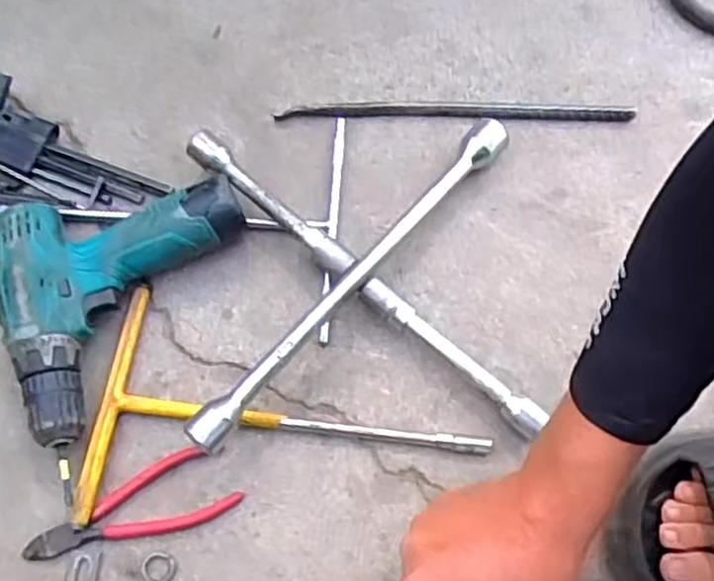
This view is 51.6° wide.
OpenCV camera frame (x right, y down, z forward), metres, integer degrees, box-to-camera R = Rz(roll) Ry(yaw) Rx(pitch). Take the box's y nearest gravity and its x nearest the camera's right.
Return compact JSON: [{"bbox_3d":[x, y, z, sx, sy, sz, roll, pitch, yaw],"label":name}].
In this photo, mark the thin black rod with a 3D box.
[{"bbox_3d":[0.082,-0.148,0.620,0.294,0.010,0.015,-1,71,0],"label":"thin black rod"}]

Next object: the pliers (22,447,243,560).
[{"bbox_3d":[-0.158,0.155,0.512,0.146,0.011,0.048,-22,72,-8],"label":"pliers"}]

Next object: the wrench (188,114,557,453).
[{"bbox_3d":[0.003,-0.012,0.550,0.237,0.052,0.236,-5,71,-2],"label":"wrench"}]

